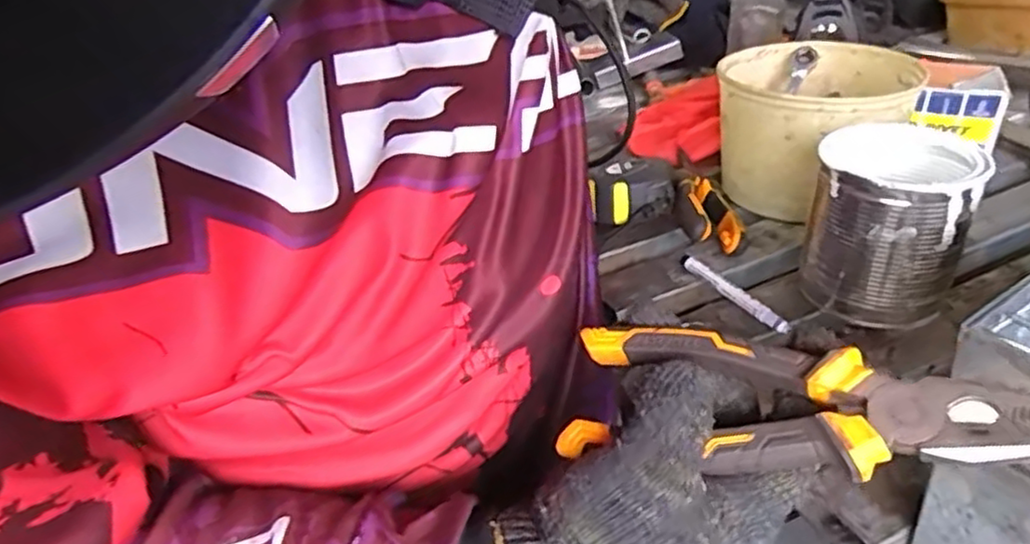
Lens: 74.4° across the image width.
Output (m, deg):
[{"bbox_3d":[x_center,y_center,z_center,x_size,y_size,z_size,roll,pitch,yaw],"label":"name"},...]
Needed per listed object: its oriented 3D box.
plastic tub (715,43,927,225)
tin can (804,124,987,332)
[{"bbox_3d":[0.265,-0.131,0.622,0.156,0.110,0.158,16,38,29],"label":"plastic tub"},{"bbox_3d":[0.263,-0.035,0.479,0.097,0.117,0.095,16,38,30],"label":"tin can"}]

